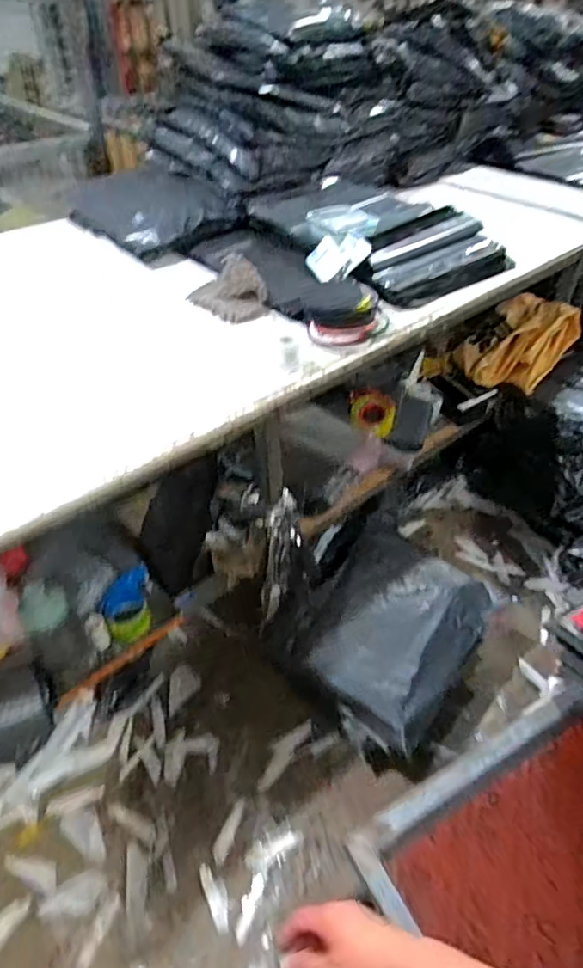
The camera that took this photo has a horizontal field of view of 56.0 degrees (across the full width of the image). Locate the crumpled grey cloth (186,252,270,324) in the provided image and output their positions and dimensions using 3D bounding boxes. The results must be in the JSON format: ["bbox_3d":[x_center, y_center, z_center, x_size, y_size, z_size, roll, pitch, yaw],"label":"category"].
[{"bbox_3d":[-0.141,-0.452,1.257,0.156,0.075,0.223,-25,49,-25],"label":"crumpled grey cloth"}]

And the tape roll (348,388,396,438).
[{"bbox_3d":[0.222,-0.202,1.492,0.127,0.123,0.050,16,30,18],"label":"tape roll"}]

